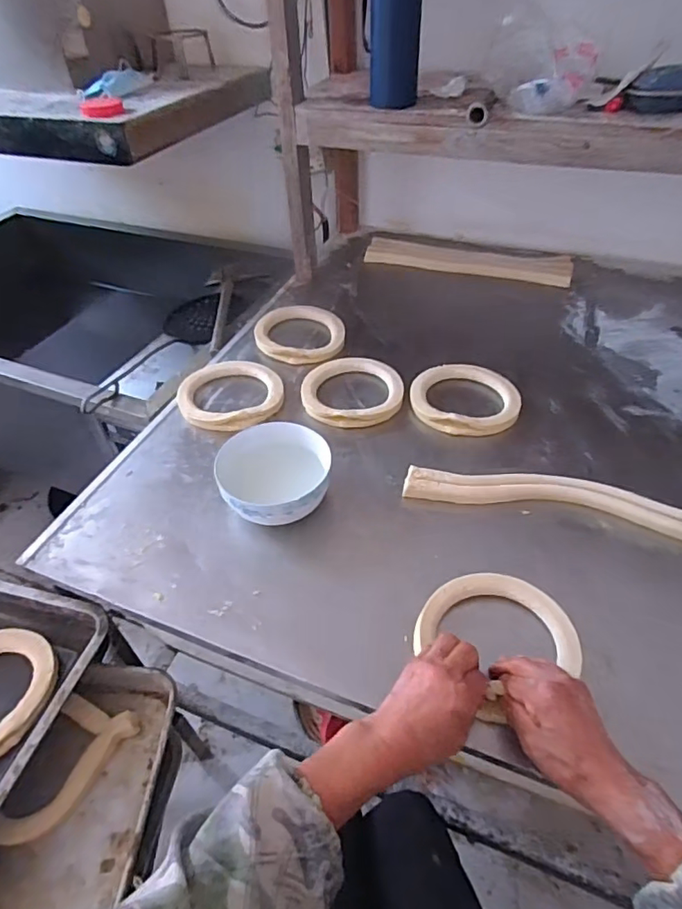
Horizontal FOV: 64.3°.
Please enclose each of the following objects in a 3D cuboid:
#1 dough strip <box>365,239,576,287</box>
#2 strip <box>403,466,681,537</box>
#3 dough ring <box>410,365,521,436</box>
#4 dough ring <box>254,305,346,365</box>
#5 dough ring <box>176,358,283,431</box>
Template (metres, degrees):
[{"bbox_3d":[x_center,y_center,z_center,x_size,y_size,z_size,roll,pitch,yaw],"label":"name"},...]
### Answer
[{"bbox_3d":[0.272,-0.428,1.198,0.444,0.020,0.093,13,47,17],"label":"dough strip"},{"bbox_3d":[0.314,0.066,0.715,0.452,0.029,0.057,9,46,13],"label":"strip"},{"bbox_3d":[0.200,-0.096,0.876,0.171,0.024,0.171,-2,45,2],"label":"dough ring"},{"bbox_3d":[-0.077,-0.230,1.020,0.163,0.028,0.160,-2,45,2],"label":"dough ring"},{"bbox_3d":[-0.192,-0.107,0.922,0.164,0.023,0.184,-25,48,-20],"label":"dough ring"}]

